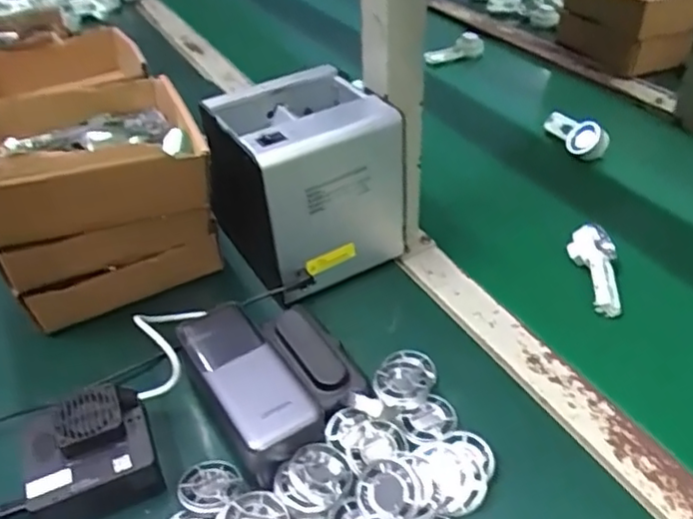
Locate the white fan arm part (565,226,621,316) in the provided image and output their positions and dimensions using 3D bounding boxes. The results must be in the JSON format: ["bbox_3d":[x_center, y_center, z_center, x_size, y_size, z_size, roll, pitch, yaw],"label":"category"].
[{"bbox_3d":[0.226,0.011,0.565,0.036,0.032,0.089,-2,53,-1],"label":"white fan arm part"}]

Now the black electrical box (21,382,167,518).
[{"bbox_3d":[-0.170,0.125,0.420,0.079,0.040,0.076,-18,42,-18],"label":"black electrical box"}]

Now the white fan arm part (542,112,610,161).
[{"bbox_3d":[0.271,-0.152,0.762,0.038,0.044,0.092,-17,41,-16],"label":"white fan arm part"}]

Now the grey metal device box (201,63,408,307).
[{"bbox_3d":[-0.033,-0.069,0.555,0.134,0.147,0.120,-26,45,-25],"label":"grey metal device box"}]

